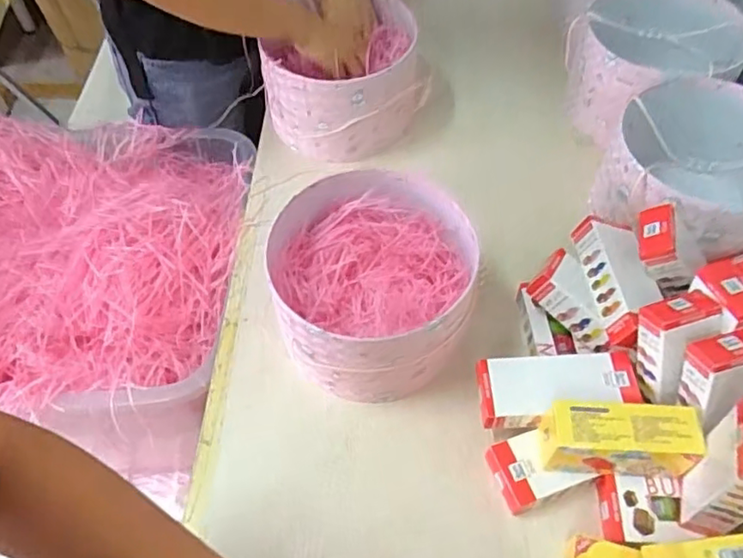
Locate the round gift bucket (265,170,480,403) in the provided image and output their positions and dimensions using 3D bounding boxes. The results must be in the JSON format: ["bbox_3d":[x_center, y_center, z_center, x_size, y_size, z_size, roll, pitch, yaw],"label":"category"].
[{"bbox_3d":[0.002,0.013,0.693,0.204,0.152,0.218,0,56,1],"label":"round gift bucket"}]

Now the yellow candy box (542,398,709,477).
[{"bbox_3d":[0.231,0.153,0.578,0.132,0.070,0.049,1,56,2],"label":"yellow candy box"}]

